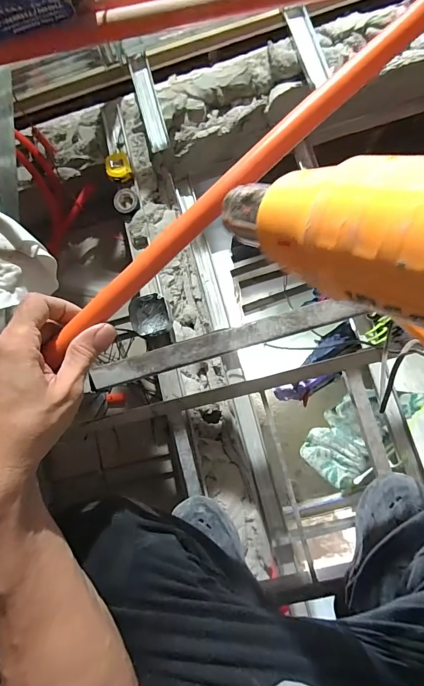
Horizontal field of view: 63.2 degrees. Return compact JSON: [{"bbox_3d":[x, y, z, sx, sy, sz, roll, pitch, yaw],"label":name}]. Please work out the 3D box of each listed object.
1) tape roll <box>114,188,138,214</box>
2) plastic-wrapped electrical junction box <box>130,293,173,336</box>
[{"bbox_3d":[-0.208,-0.342,0.832,0.056,0.018,0.056,-1,96,-5],"label":"tape roll"},{"bbox_3d":[-0.140,-0.067,0.771,0.089,0.051,0.092,-13,81,4],"label":"plastic-wrapped electrical junction box"}]

